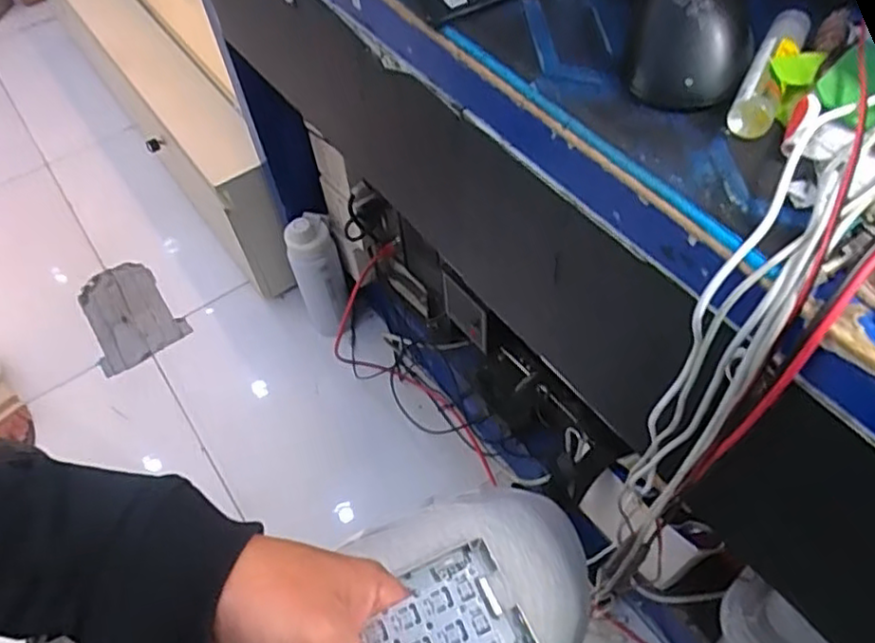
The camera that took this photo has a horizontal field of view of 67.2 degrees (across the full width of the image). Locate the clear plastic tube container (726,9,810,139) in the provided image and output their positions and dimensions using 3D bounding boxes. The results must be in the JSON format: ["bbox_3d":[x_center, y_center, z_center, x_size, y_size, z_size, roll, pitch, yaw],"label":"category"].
[{"bbox_3d":[0.175,-0.131,0.344,0.020,0.016,0.092,24,61,17],"label":"clear plastic tube container"}]

